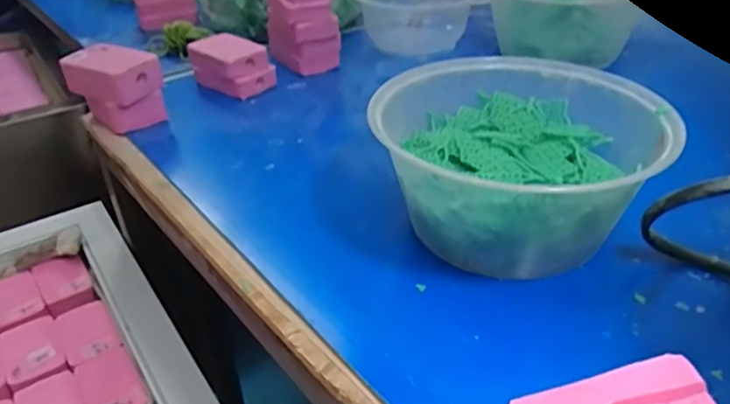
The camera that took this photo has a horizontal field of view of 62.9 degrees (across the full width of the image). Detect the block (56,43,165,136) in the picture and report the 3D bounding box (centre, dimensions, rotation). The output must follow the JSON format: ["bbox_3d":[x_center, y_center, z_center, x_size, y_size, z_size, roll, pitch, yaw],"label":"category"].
[{"bbox_3d":[-0.208,-0.095,0.500,0.071,0.059,0.053,18,39,27],"label":"block"}]

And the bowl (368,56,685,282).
[{"bbox_3d":[0.088,-0.024,0.365,0.147,0.076,0.150,-1,34,1],"label":"bowl"}]

